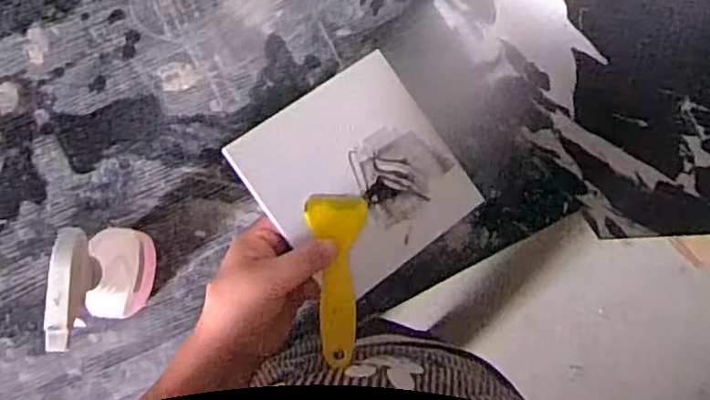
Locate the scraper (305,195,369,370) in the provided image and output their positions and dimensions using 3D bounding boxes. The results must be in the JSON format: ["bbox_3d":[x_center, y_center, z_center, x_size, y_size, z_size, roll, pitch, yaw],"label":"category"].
[{"bbox_3d":[-0.013,0.059,0.482,0.044,0.007,0.127,0,80,-8],"label":"scraper"}]

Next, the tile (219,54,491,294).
[{"bbox_3d":[0.004,-0.018,0.499,0.147,0.010,0.148,-36,95,-11],"label":"tile"}]

